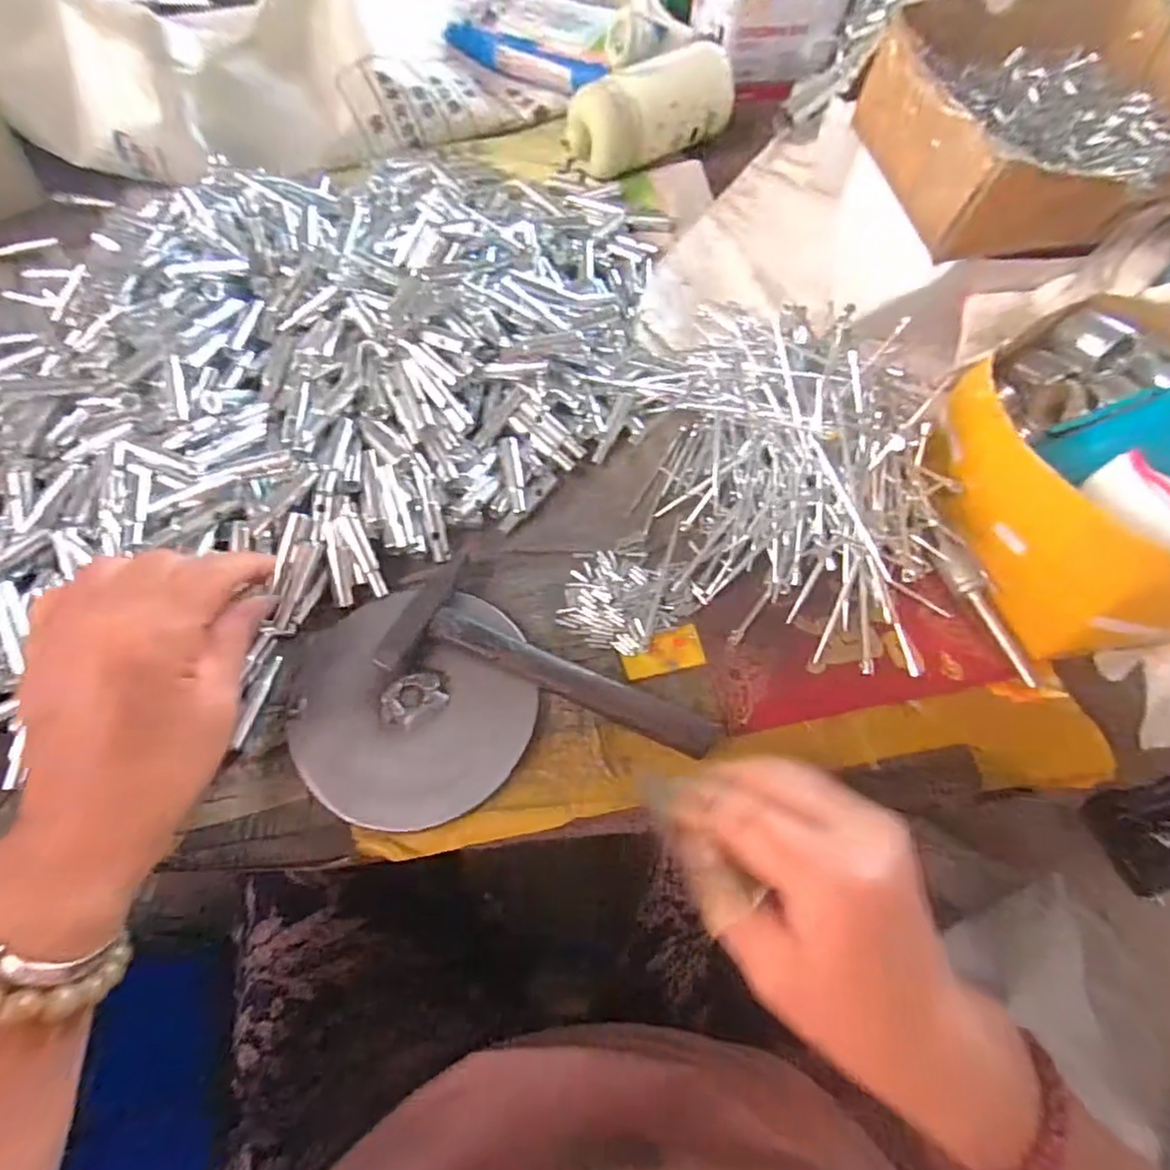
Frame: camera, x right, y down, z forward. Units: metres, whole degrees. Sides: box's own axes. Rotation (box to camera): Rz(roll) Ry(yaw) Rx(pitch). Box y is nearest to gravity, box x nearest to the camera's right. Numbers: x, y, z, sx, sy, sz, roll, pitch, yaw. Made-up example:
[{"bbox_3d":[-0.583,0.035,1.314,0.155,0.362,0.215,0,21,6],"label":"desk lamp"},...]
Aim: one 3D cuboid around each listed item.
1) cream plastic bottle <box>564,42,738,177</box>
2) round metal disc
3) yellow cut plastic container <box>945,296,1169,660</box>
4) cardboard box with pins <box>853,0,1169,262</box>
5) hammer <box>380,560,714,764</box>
[{"bbox_3d":[0.054,-0.405,0.520,0.148,0.070,0.063,-34,70,-15],"label":"cream plastic bottle"},{"bbox_3d":[-0.090,0.060,0.317,0.119,0.016,0.124,0,65,0],"label":"round metal disc"},{"bbox_3d":[0.283,-0.057,0.325,0.139,0.088,0.179,-20,66,-8],"label":"yellow cut plastic container"},{"bbox_3d":[0.273,-0.280,0.363,0.176,0.053,0.180,-6,65,-3],"label":"cardboard box with pins"},{"bbox_3d":[-0.015,0.038,0.323,0.172,0.023,0.068,16,66,7],"label":"hammer"}]

